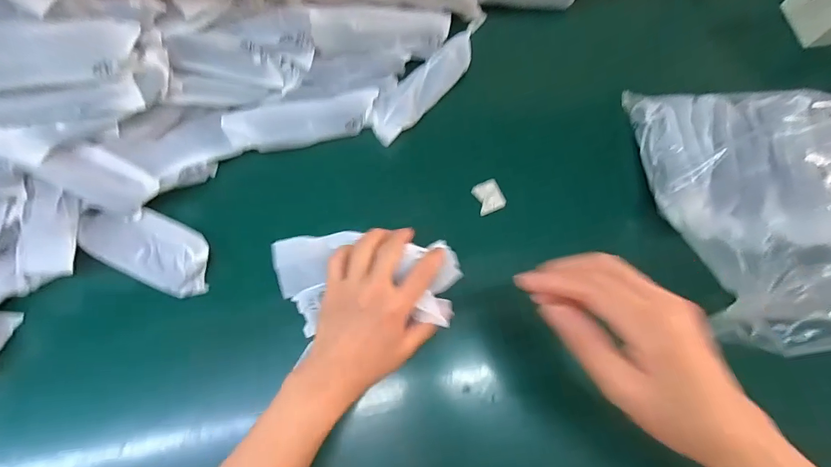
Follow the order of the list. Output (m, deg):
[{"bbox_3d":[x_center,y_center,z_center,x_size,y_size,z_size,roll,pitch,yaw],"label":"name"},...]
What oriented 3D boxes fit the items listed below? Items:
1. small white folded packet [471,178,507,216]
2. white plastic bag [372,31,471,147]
[{"bbox_3d":[0.076,-0.038,0.418,0.029,0.007,0.032,-23,75,-7],"label":"small white folded packet"},{"bbox_3d":[0.006,-0.157,0.428,0.045,0.020,0.143,42,78,10],"label":"white plastic bag"}]

